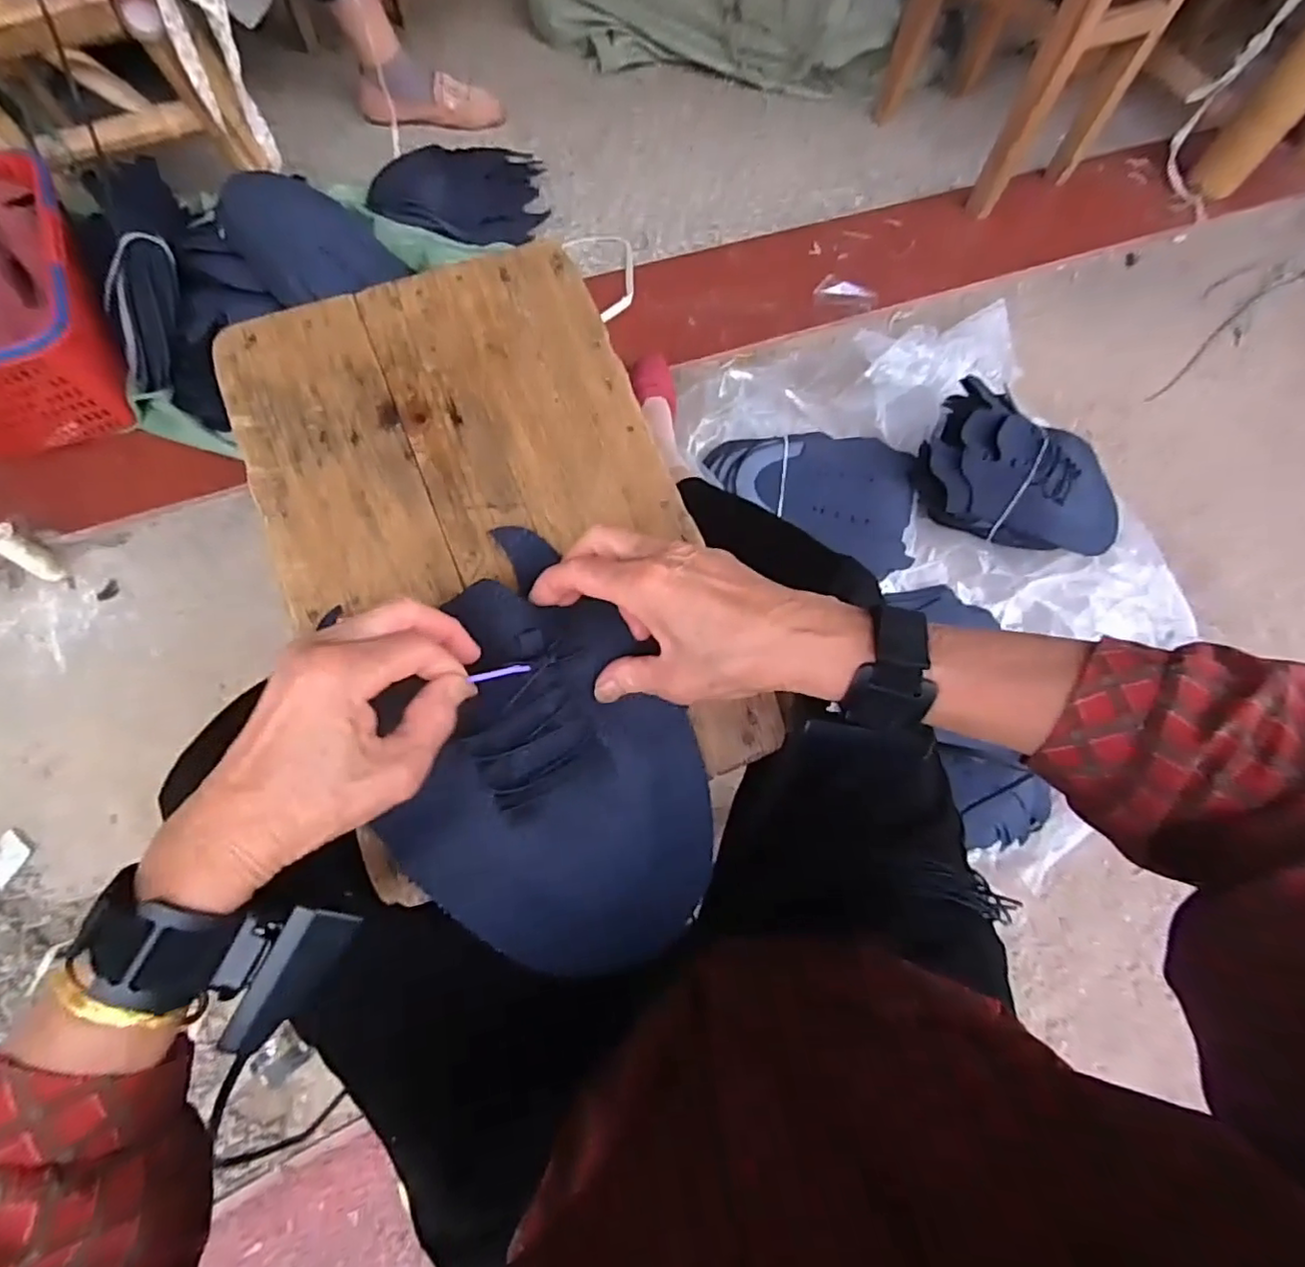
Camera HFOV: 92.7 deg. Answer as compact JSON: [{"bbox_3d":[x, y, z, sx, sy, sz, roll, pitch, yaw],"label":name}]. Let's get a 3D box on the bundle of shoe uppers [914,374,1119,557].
[{"bbox_3d":[0.500,-0.204,0.839,0.277,0.095,0.187,33,70,10],"label":"bundle of shoe uppers"}]

